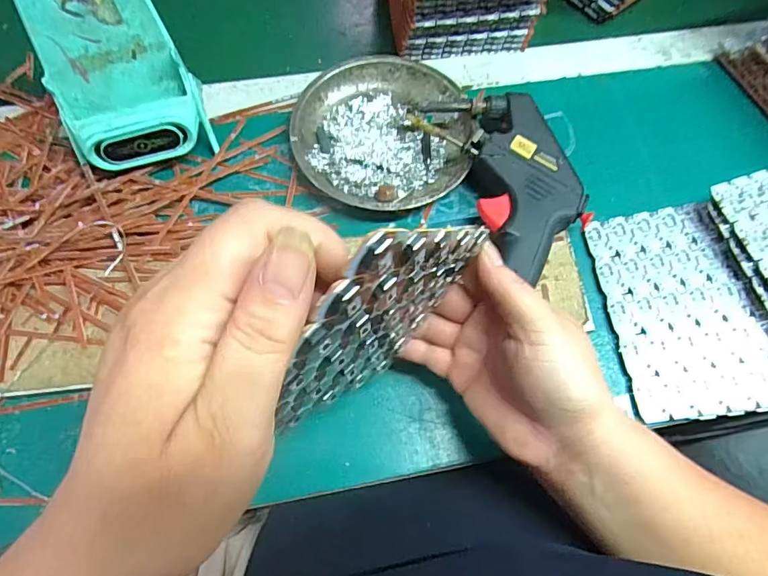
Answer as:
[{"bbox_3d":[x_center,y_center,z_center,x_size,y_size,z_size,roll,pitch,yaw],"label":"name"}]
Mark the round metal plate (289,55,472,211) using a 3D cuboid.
[{"bbox_3d":[-0.004,-0.123,0.387,0.129,0.020,0.140,1,68,-1],"label":"round metal plate"}]

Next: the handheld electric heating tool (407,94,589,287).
[{"bbox_3d":[0.094,-0.082,0.366,0.092,0.034,0.157,-24,71,-11],"label":"handheld electric heating tool"}]

